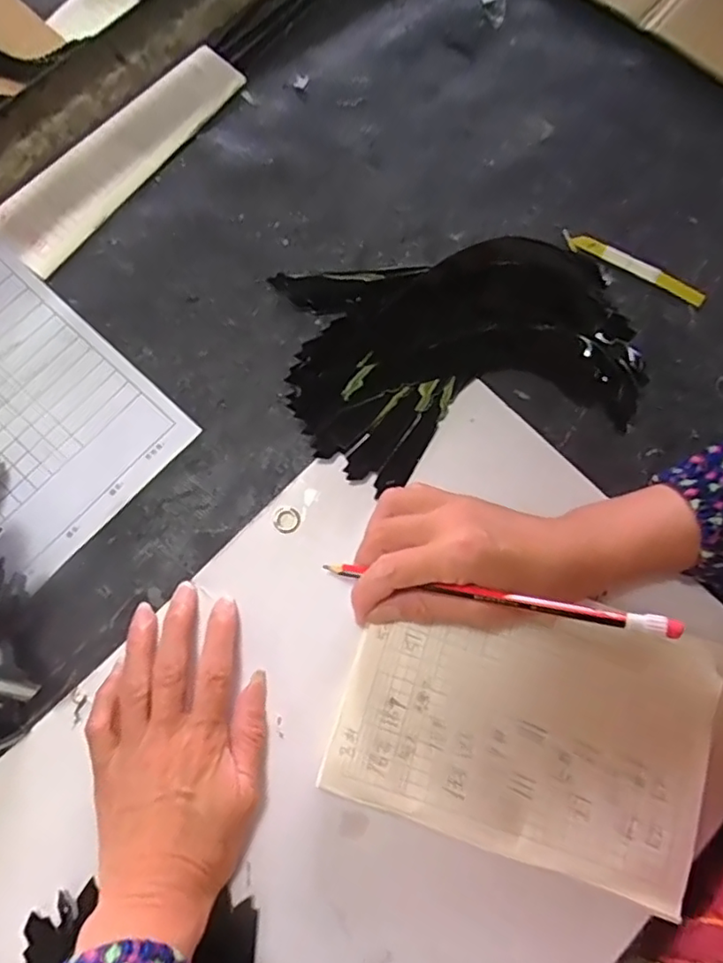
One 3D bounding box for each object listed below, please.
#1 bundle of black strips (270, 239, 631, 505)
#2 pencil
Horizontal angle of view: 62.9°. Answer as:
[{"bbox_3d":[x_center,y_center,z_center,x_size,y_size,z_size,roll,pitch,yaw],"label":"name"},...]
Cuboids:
[{"bbox_3d":[0.062,-0.086,0.364,0.212,0.074,0.145,-7,78,-3],"label":"bundle of black strips"},{"bbox_3d":[0.065,0.059,0.311,0.184,0.005,0.010,7,77,22],"label":"pencil"}]

